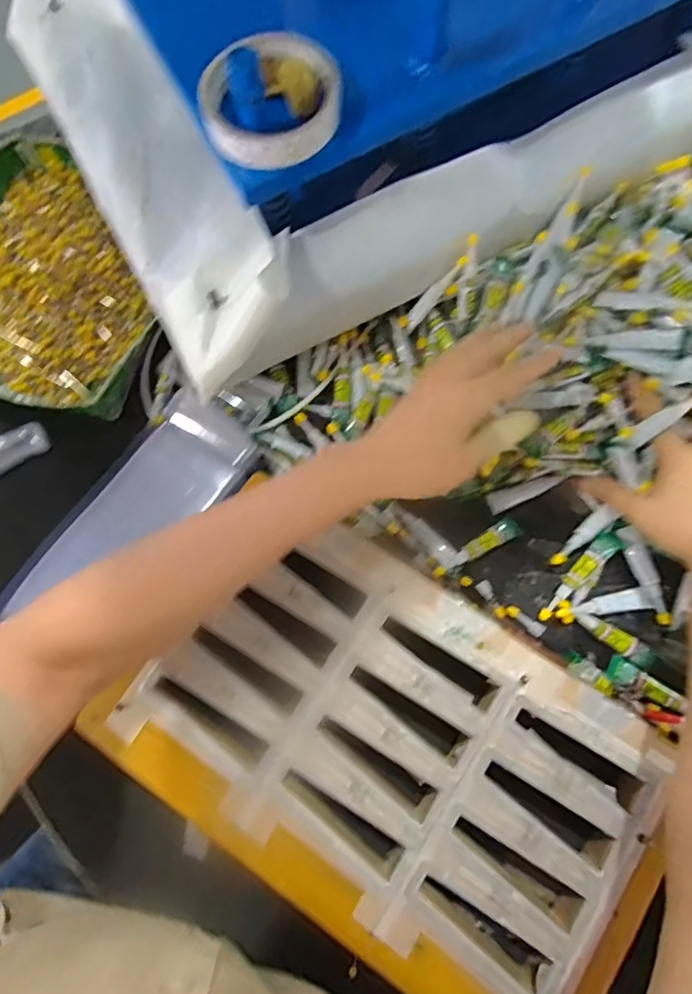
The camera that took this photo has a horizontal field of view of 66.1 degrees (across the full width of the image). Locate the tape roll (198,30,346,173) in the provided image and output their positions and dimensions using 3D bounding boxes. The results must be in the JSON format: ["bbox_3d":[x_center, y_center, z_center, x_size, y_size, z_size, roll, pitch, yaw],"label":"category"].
[{"bbox_3d":[-0.050,-0.249,0.334,0.086,0.032,0.075,8,88,3],"label":"tape roll"}]

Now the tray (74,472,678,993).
[{"bbox_3d":[0.033,0.178,0.374,0.351,0.040,0.223,33,81,7],"label":"tray"}]

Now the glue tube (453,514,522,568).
[{"bbox_3d":[0.110,0.035,0.421,0.064,0.008,0.017,-29,77,-5],"label":"glue tube"}]

